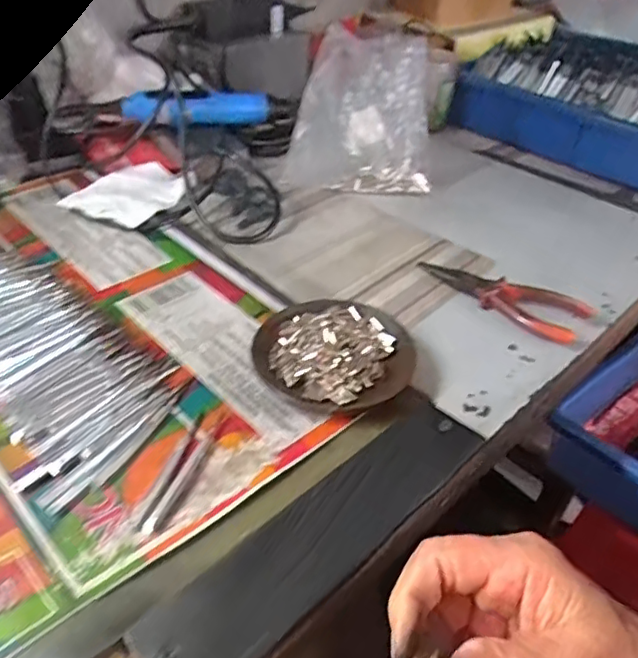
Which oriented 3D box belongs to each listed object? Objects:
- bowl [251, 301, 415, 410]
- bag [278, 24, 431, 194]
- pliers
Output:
[{"bbox_3d":[0.011,0.018,0.437,0.107,0.024,0.108,3,38,-2],"label":"bowl"},{"bbox_3d":[0.045,-0.250,0.680,0.156,0.191,0.055,2,3,11],"label":"bag"},{"bbox_3d":[0.154,-0.030,0.518,0.144,0.023,0.055,29,44,28],"label":"pliers"}]

